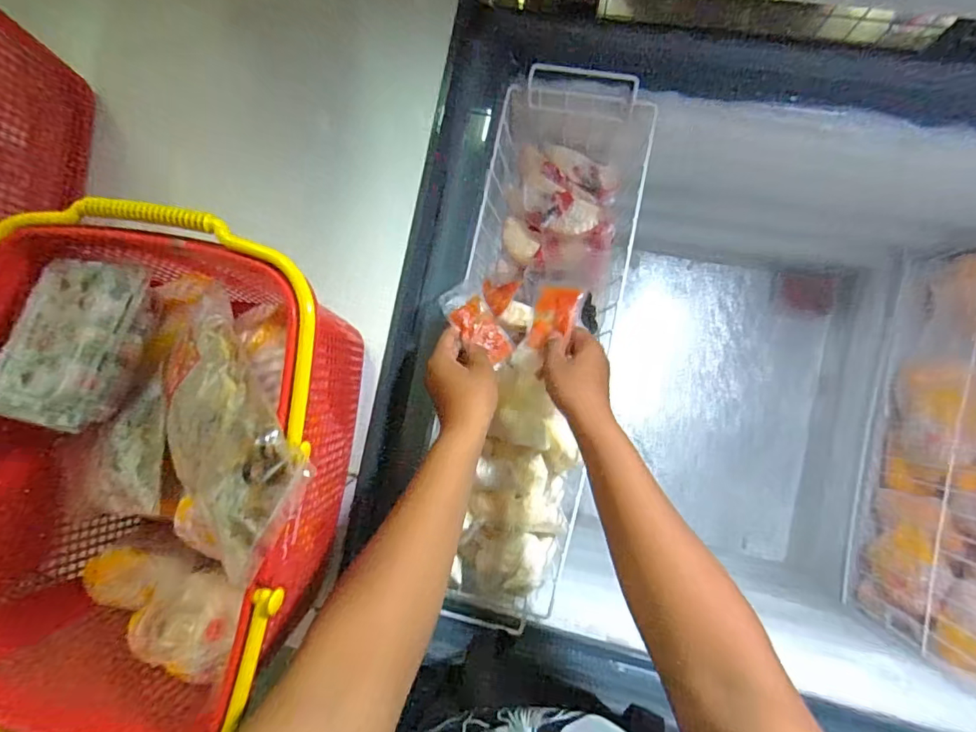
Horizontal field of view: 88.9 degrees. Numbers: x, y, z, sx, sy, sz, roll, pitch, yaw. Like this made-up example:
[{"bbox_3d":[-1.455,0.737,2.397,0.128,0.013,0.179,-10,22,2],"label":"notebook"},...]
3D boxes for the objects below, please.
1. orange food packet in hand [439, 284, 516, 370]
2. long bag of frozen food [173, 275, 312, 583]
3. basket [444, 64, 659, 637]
[{"bbox_3d":[-0.011,-0.047,0.601,0.049,0.015,0.115,-51,118,-22],"label":"orange food packet in hand"},{"bbox_3d":[-0.190,0.036,0.351,0.108,0.042,0.205,-30,68,6],"label":"long bag of frozen food"},{"bbox_3d":[0.055,-0.029,0.710,0.201,0.162,0.708,12,88,9],"label":"basket"}]

